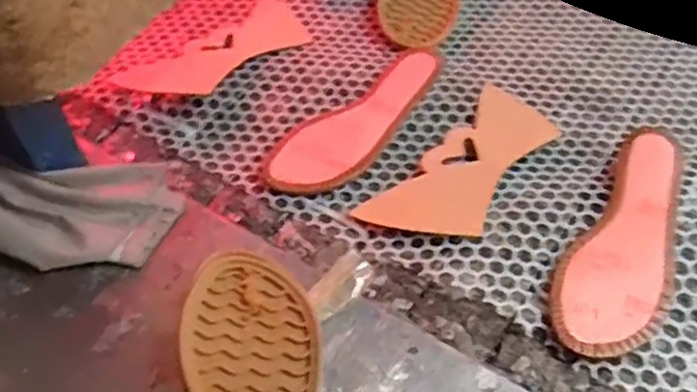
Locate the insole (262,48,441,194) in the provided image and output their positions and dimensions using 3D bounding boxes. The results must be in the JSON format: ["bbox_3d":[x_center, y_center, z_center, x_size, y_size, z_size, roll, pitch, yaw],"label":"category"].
[{"bbox_3d":[0.011,-0.071,0.621,0.074,0.027,0.209,34,55,29],"label":"insole"}]

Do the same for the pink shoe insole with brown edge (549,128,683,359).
[{"bbox_3d":[0.223,0.034,0.524,0.079,0.042,0.215,27,51,21],"label":"pink shoe insole with brown edge"}]

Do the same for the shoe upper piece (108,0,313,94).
[{"bbox_3d":[-0.127,-0.151,0.693,0.086,0.014,0.205,34,55,29],"label":"shoe upper piece"}]

